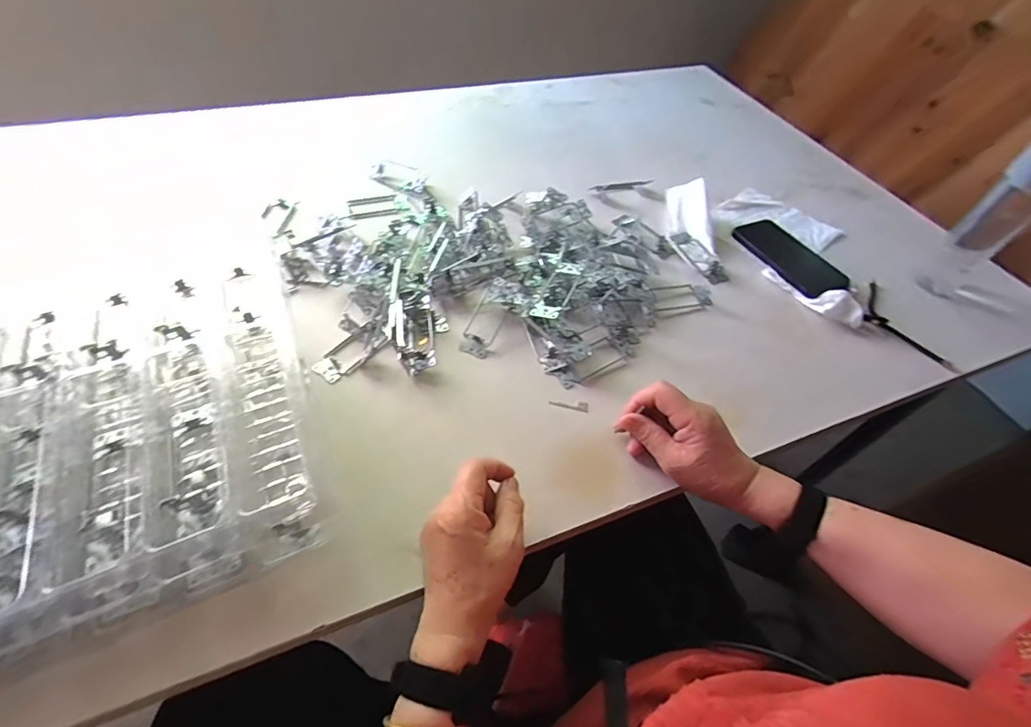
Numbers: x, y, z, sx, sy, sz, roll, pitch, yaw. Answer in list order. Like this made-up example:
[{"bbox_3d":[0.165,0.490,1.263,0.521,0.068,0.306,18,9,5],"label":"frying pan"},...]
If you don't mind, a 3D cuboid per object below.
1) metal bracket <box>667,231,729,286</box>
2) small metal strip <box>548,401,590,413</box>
[{"bbox_3d":[0.265,-0.159,0.695,0.038,0.019,0.115,-19,56,-20],"label":"metal bracket"},{"bbox_3d":[0.059,0.045,0.528,0.043,0.005,0.012,12,52,7],"label":"small metal strip"}]

